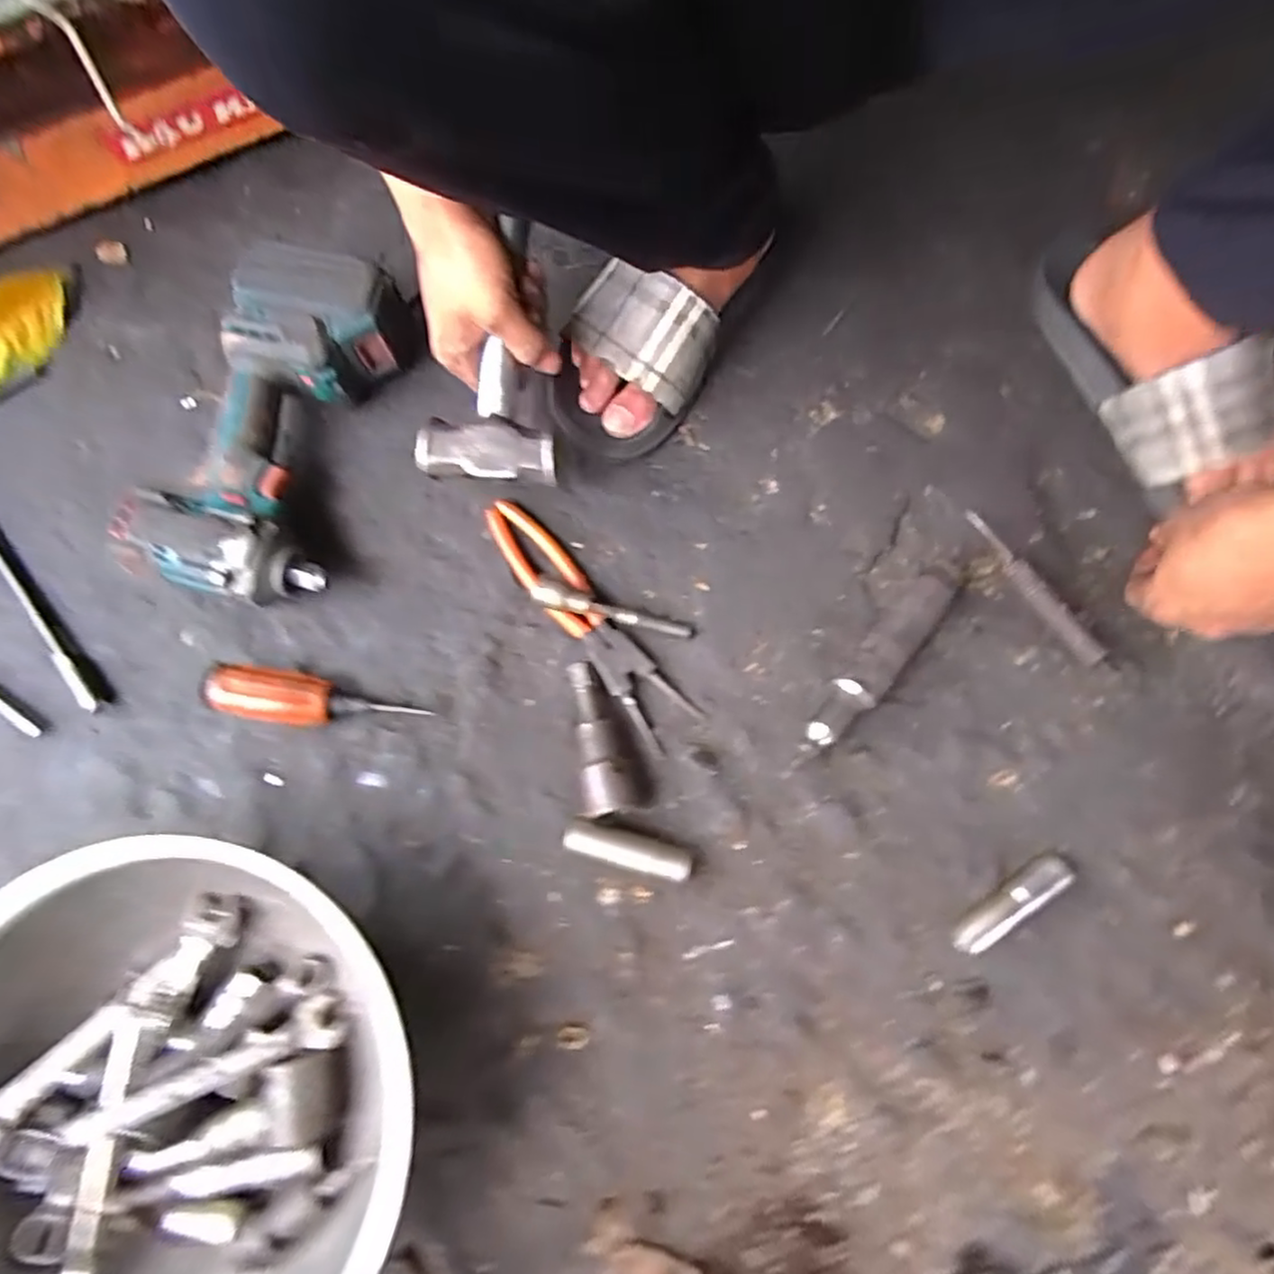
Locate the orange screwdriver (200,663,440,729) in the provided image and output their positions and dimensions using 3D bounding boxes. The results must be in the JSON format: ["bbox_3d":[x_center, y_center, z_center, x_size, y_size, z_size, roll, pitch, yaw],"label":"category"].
[{"bbox_3d":[-0.217,0.046,0.463,0.137,0.031,0.037,16,68,-7],"label":"orange screwdriver"}]

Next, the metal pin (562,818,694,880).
[{"bbox_3d":[-0.006,0.136,0.438,0.080,0.024,0.020,15,73,6],"label":"metal pin"}]

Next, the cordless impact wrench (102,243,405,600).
[{"bbox_3d":[-0.263,-0.152,0.500,0.132,0.081,0.257,10,72,4],"label":"cordless impact wrench"}]

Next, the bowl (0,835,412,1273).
[{"bbox_3d":[-0.245,0.253,0.365,0.264,0.092,0.245,17,73,6],"label":"bowl"}]

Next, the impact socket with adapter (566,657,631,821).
[{"bbox_3d":[-0.025,0.067,0.456,0.033,0.027,0.101,-6,72,-1],"label":"impact socket with adapter"}]

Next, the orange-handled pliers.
[{"bbox_3d":[-0.039,-0.015,0.487,0.040,0.015,0.212,-38,76,-11],"label":"orange-handled pliers"}]

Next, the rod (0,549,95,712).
[{"bbox_3d":[-0.477,-0.053,0.508,0.015,0.015,0.296,-41,76,-11],"label":"rod"}]

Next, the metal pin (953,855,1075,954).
[{"bbox_3d":[0.228,0.163,0.419,0.081,0.023,0.018,-32,75,-9],"label":"metal pin"}]

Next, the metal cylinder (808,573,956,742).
[{"bbox_3d":[0.162,0.016,0.460,0.030,0.035,0.139,36,76,11],"label":"metal cylinder"}]

